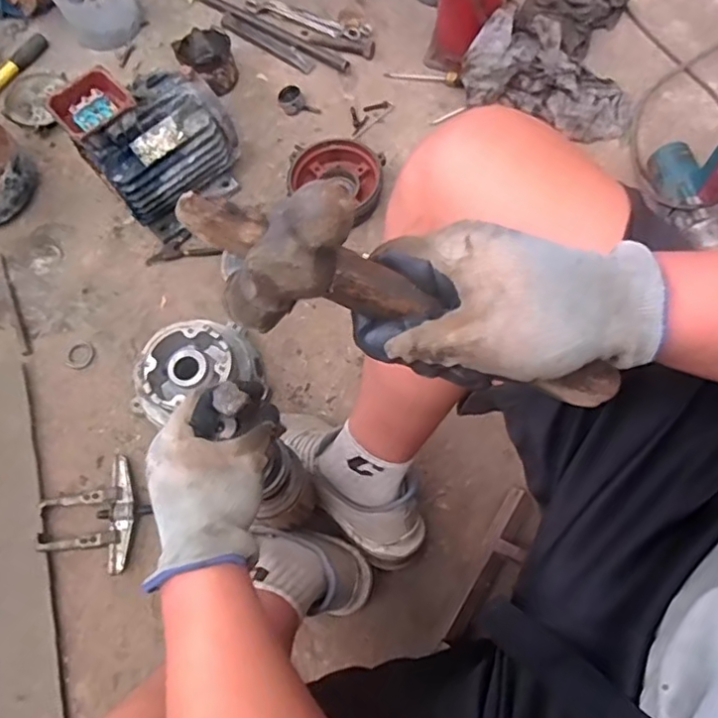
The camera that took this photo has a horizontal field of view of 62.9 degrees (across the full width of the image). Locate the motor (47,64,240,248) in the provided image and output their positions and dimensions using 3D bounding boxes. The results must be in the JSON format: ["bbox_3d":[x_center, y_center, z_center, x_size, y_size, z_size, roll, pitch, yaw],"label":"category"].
[{"bbox_3d":[-0.329,-0.349,0.968,0.165,0.225,0.216,34,73,14],"label":"motor"}]

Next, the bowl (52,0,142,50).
[{"bbox_3d":[-0.524,-0.712,1.185,0.145,0.103,0.145,-1,68,2],"label":"bowl"}]

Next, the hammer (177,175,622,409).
[{"bbox_3d":[0.033,-0.019,0.329,0.269,0.112,0.027,22,65,-24],"label":"hammer"}]

